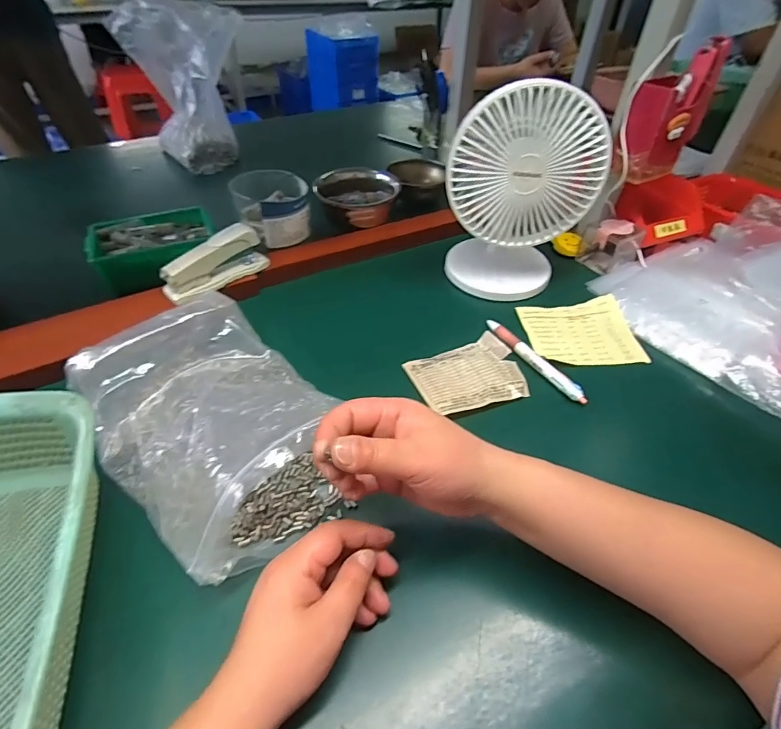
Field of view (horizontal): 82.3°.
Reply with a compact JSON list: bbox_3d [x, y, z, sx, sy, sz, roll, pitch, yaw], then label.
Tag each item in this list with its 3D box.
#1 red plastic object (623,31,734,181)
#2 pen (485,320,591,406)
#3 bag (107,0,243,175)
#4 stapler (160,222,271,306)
[{"bbox_3d":[0.318,-0.289,0.516,0.094,0.136,0.055,-18,40,-20],"label":"red plastic object"},{"bbox_3d":[0.153,-0.007,0.478,0.016,0.015,0.141,-21,49,-22],"label":"pen"},{"bbox_3d":[-0.358,-0.502,0.805,0.161,0.223,0.181,-29,52,-28],"label":"bag"},{"bbox_3d":[-0.205,-0.121,0.526,0.036,0.053,0.125,33,52,28],"label":"stapler"}]

